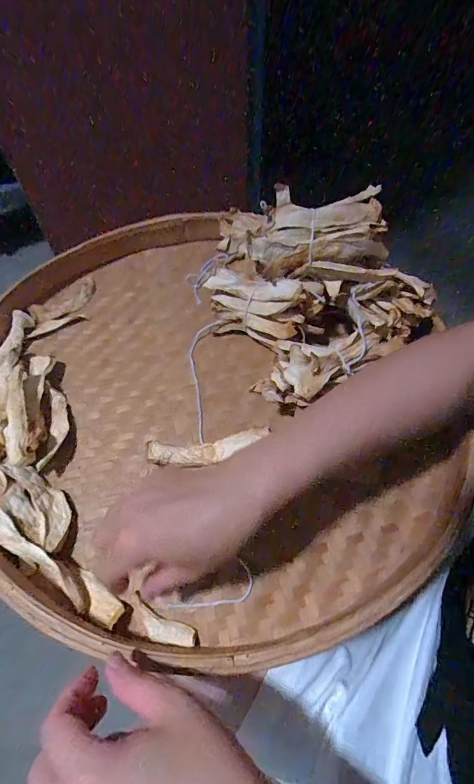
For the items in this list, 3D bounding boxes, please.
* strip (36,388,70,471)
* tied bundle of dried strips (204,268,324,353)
[{"bbox_3d":[-0.196,0.038,0.406,0.024,0.016,0.102,-10,55,-4],"label":"strip"},{"bbox_3d":[0.024,-0.096,0.442,0.138,0.077,0.065,14,57,13],"label":"tied bundle of dried strips"}]

